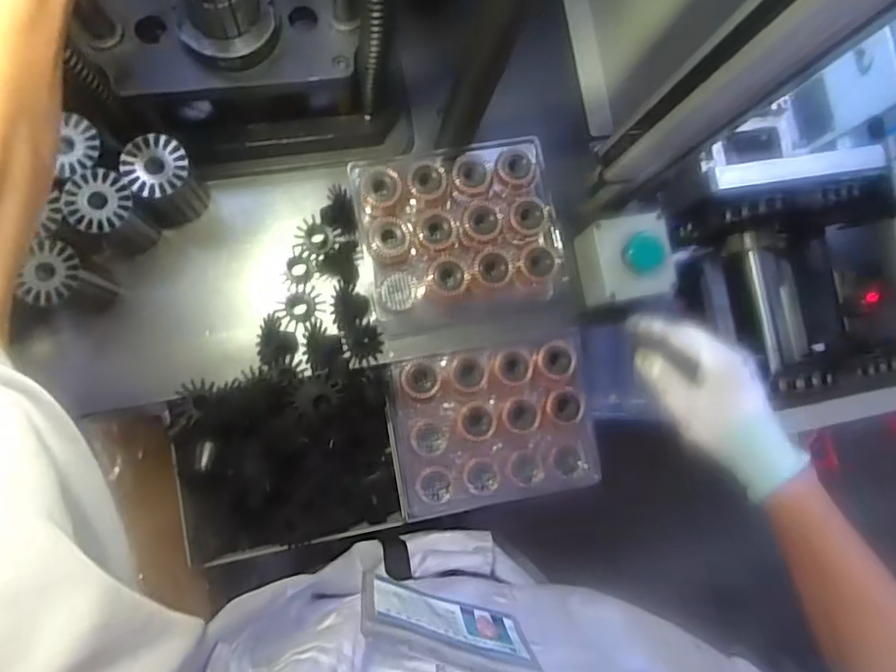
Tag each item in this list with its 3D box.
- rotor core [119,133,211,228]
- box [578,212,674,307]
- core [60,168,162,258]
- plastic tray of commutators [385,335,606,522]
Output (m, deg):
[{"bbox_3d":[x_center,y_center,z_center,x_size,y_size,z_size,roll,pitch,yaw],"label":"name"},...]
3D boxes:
[{"bbox_3d":[-0.252,-0.138,0.532,0.054,0.086,0.053,1,85,-8],"label":"rotor core"},{"bbox_3d":[0.179,-0.074,0.591,0.080,0.065,0.084,-8,86,-9],"label":"box"},{"bbox_3d":[-0.295,-0.107,0.523,0.053,0.088,0.052,1,85,-8],"label":"core"},{"bbox_3d":[0.049,0.088,0.586,0.200,0.045,0.155,-10,86,-9],"label":"plastic tray of commutators"}]

